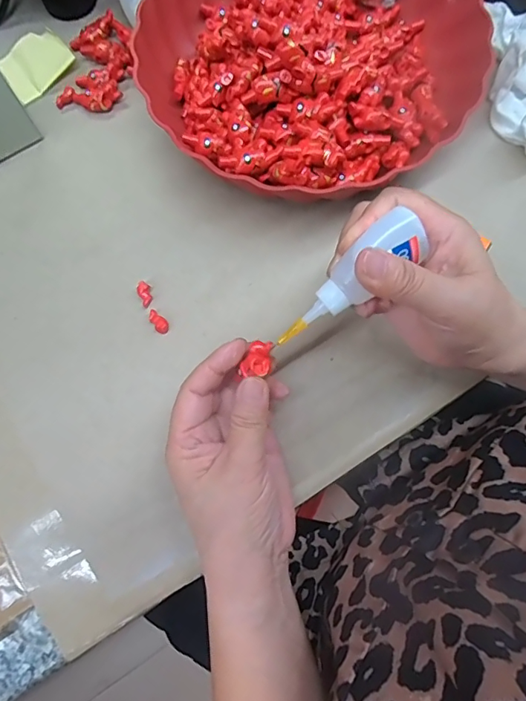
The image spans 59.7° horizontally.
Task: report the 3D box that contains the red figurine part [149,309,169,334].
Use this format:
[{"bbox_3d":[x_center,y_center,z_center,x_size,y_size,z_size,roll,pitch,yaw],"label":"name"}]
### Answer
[{"bbox_3d":[-0.072,-0.021,0.316,0.009,0.006,0.019,-34,78,-9],"label":"red figurine part"}]

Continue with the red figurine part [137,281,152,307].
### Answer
[{"bbox_3d":[-0.083,-0.040,0.321,0.009,0.005,0.018,-17,76,-5],"label":"red figurine part"}]

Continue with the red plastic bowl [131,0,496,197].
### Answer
[{"bbox_3d":[0.030,-0.221,0.334,0.237,0.065,0.229,0,75,0],"label":"red plastic bowl"}]

